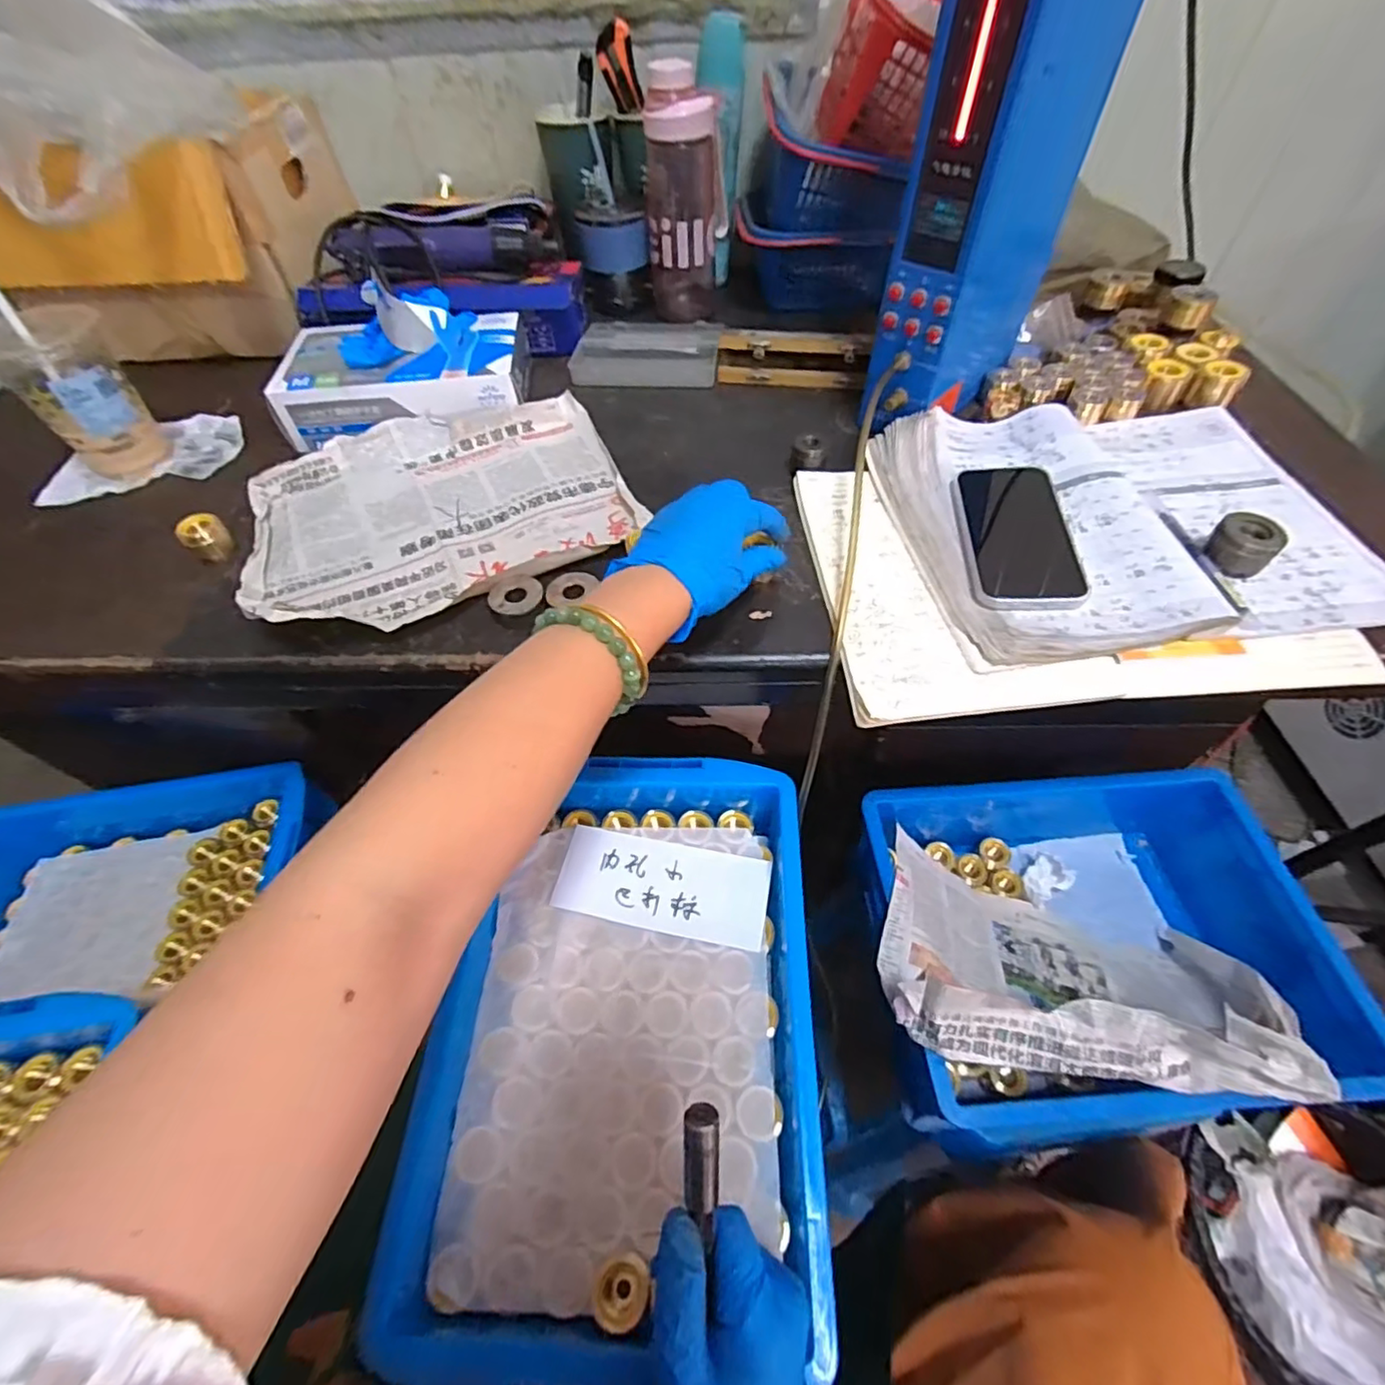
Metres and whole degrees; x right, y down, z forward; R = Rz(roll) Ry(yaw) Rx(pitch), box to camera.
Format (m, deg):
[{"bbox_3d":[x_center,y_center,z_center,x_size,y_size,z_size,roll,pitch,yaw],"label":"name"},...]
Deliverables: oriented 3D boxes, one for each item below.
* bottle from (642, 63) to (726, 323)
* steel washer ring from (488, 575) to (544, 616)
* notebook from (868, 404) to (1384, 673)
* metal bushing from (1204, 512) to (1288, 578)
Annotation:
[{"bbox_3d":[-0.007,-0.529,0.678,0.084,0.220,0.078,1,54,4],"label":"bottle"},{"bbox_3d":[-0.130,-0.073,0.458,0.034,0.005,0.041,29,52,5],"label":"steel washer ring"},{"bbox_3d":[0.334,-0.146,0.483,0.333,0.027,0.262,-7,54,-2],"label":"notebook"},{"bbox_3d":[0.390,-0.103,0.440,0.040,0.031,0.040,-37,60,-21],"label":"metal bushing"}]

